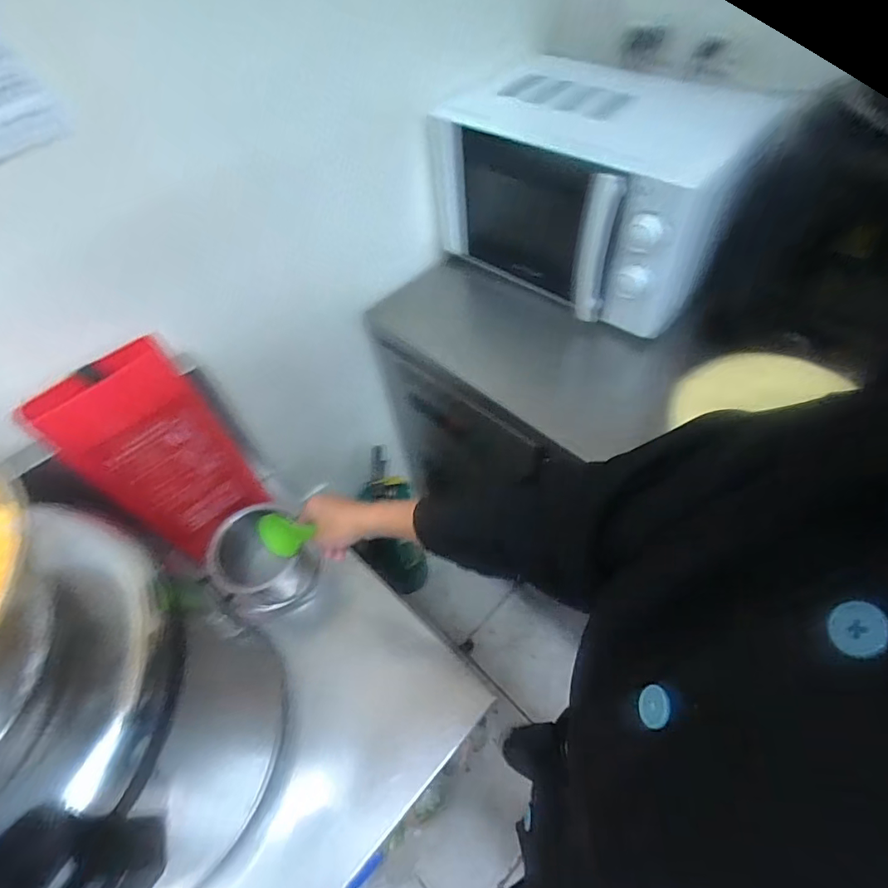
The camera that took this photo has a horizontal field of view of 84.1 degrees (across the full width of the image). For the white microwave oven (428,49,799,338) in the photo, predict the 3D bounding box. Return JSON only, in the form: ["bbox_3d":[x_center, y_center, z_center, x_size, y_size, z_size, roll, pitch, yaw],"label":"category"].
[{"bbox_3d":[0.264,-0.419,0.824,0.424,0.239,0.307,32,64,24],"label":"white microwave oven"}]

